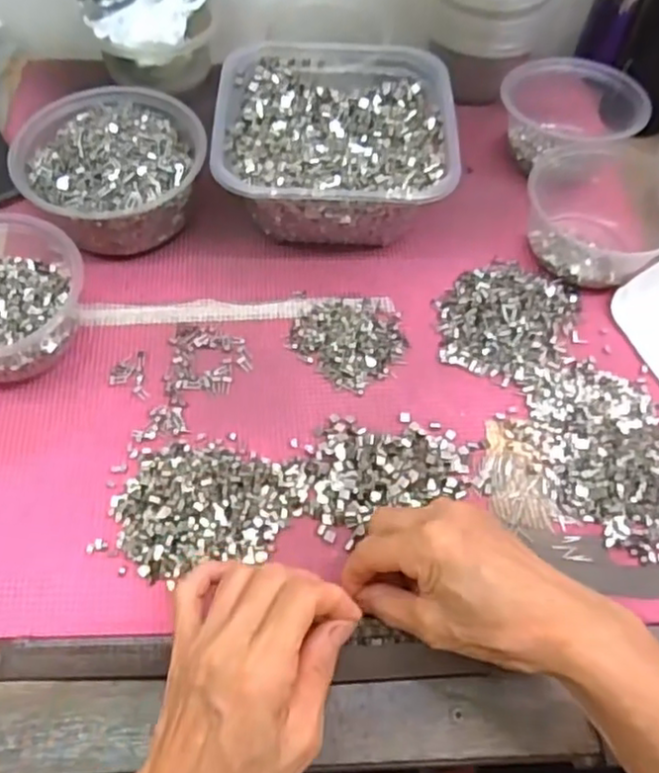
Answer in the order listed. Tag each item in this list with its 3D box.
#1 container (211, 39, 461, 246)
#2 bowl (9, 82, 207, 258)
[{"bbox_3d":[0.004,-0.189,0.524,0.171,0.071,0.174,1,59,-2],"label":"container"},{"bbox_3d":[-0.158,-0.164,0.507,0.121,0.067,0.133,1,59,-2],"label":"bowl"}]

